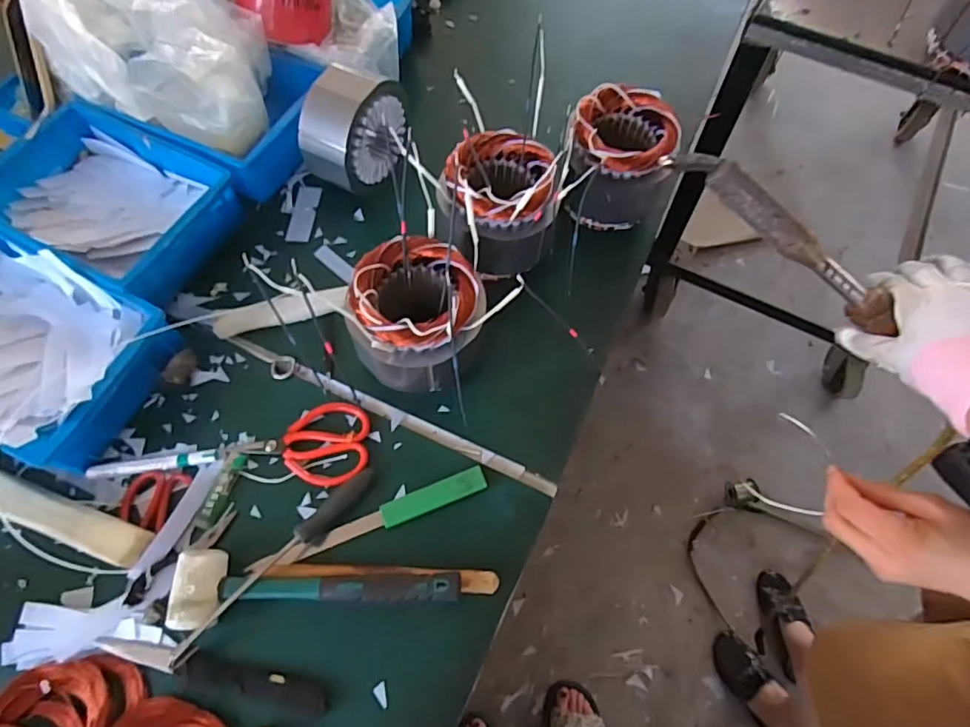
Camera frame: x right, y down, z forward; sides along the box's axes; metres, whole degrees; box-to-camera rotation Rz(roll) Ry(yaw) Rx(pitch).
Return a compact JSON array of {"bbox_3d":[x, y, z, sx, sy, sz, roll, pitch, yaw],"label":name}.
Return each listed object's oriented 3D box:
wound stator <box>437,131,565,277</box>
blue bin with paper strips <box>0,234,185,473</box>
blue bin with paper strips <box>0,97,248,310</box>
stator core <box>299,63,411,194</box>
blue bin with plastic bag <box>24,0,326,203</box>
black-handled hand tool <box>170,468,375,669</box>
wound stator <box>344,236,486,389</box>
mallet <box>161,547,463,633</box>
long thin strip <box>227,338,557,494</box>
[{"bbox_3d":[0.018,-0.197,0.690,0.131,0.119,0.128,-1,65,1],"label":"wound stator"},{"bbox_3d":[-0.538,-0.014,0.644,0.292,0.099,0.221,25,67,10],"label":"blue bin with paper strips"},{"bbox_3d":[-0.482,-0.200,0.735,0.279,0.088,0.205,27,68,10],"label":"blue bin with paper strips"},{"bbox_3d":[-0.166,-0.315,0.766,0.096,0.155,0.161,21,67,11],"label":"stator core"},{"bbox_3d":[-0.394,-0.392,0.756,0.311,0.204,0.231,33,70,16],"label":"blue bin with plastic bag"},{"bbox_3d":[-0.214,0.203,0.588,0.026,0.034,0.252,40,71,15],"label":"black-handled hand tool"},{"bbox_3d":[-0.070,-0.051,0.643,0.136,0.141,0.144,9,66,3],"label":"wound stator"},{"bbox_3d":[-0.167,0.230,0.570,0.281,0.039,0.070,1,66,-1],"label":"mallet"},{"bbox_3d":[-0.117,0.057,0.674,0.434,0.008,0.017,23,67,9],"label":"long thin strip"}]

